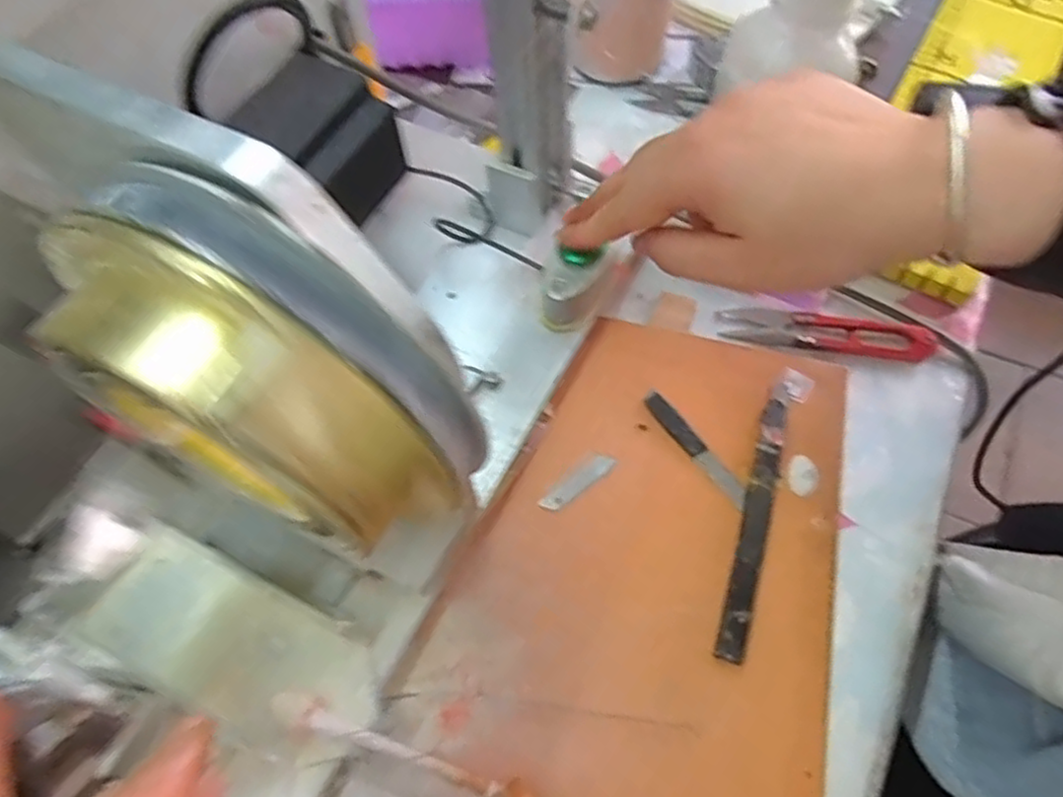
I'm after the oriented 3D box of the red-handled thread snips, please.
[{"bbox_3d":[0.152,-0.034,0.363,0.106,0.008,0.021,8,61,6],"label":"red-handled thread snips"}]

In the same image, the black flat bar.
[{"bbox_3d":[0.102,0.049,0.315,0.012,0.006,0.136,15,62,12],"label":"black flat bar"}]

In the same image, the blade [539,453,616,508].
[{"bbox_3d":[0.022,0.039,0.328,0.040,0.004,0.010,-35,66,-17],"label":"blade"}]

